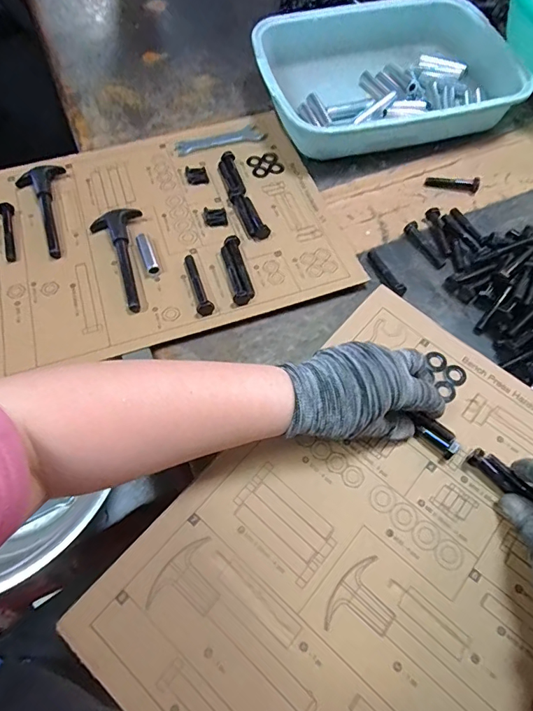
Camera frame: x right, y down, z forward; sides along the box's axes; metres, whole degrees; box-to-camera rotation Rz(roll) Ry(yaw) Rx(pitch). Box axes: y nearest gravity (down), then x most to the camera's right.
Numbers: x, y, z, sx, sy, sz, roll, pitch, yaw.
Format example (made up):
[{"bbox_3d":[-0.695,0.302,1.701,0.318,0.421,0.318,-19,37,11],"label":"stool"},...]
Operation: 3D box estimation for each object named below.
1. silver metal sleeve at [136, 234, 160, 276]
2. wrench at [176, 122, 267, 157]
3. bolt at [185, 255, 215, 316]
[{"bbox_3d":[-0.124,-0.106,0.470,0.013,0.012,0.048,-20,64,-11],"label":"silver metal sleeve"},{"bbox_3d":[-0.057,-0.271,0.568,0.110,0.005,0.036,-20,64,-10],"label":"wrench"},{"bbox_3d":[-0.068,-0.073,0.454,0.015,0.012,0.078,-14,63,-7],"label":"bolt"}]

